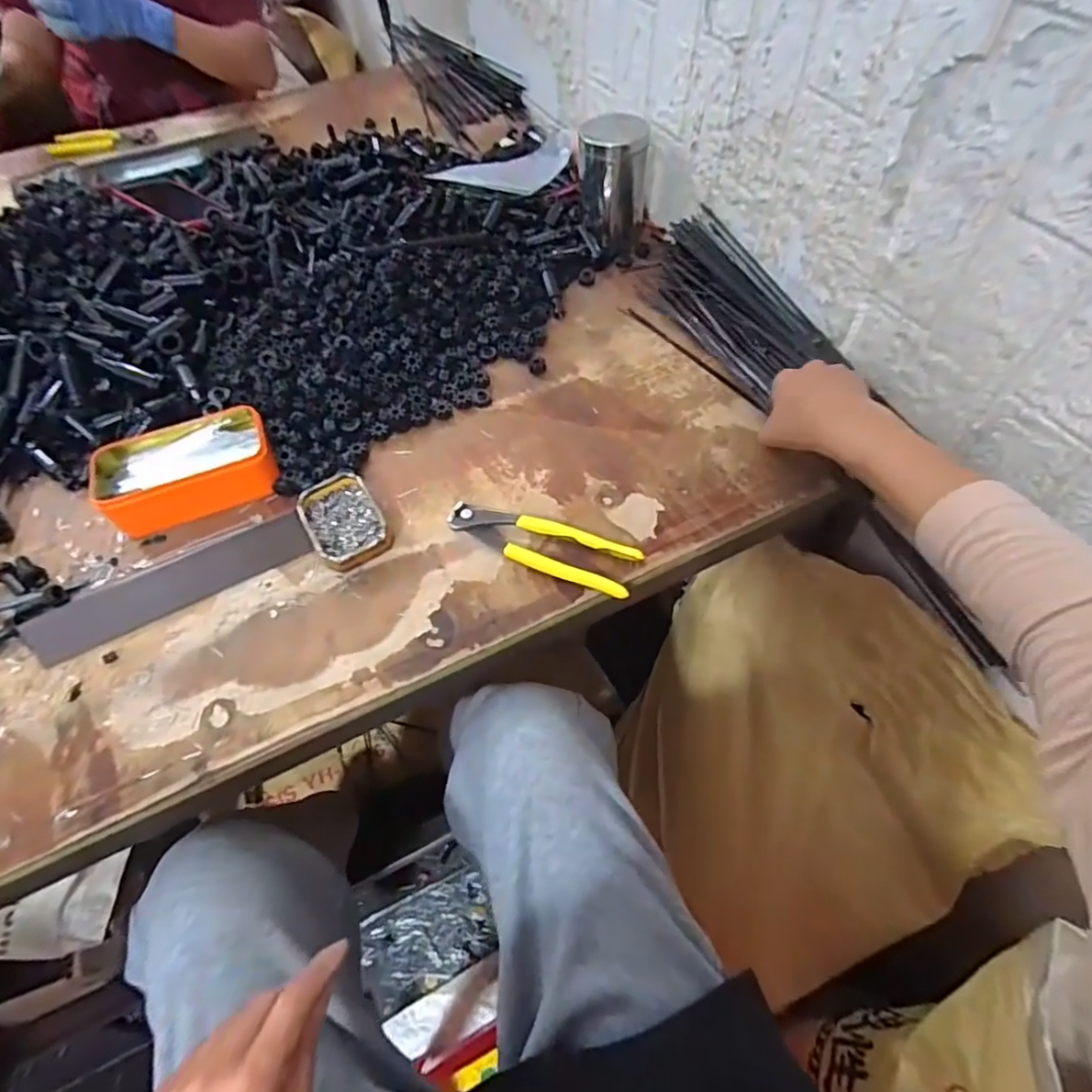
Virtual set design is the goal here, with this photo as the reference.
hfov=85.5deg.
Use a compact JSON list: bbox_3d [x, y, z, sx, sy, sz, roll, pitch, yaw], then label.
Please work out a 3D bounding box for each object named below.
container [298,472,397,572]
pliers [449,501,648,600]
[{"bbox_3d":[-0.179,-0.023,0.522,0.060,0.024,0.093,-26,59,-15],"label":"container"},{"bbox_3d":[-0.005,-0.002,0.503,0.166,0.018,0.044,19,59,14],"label":"pliers"}]

